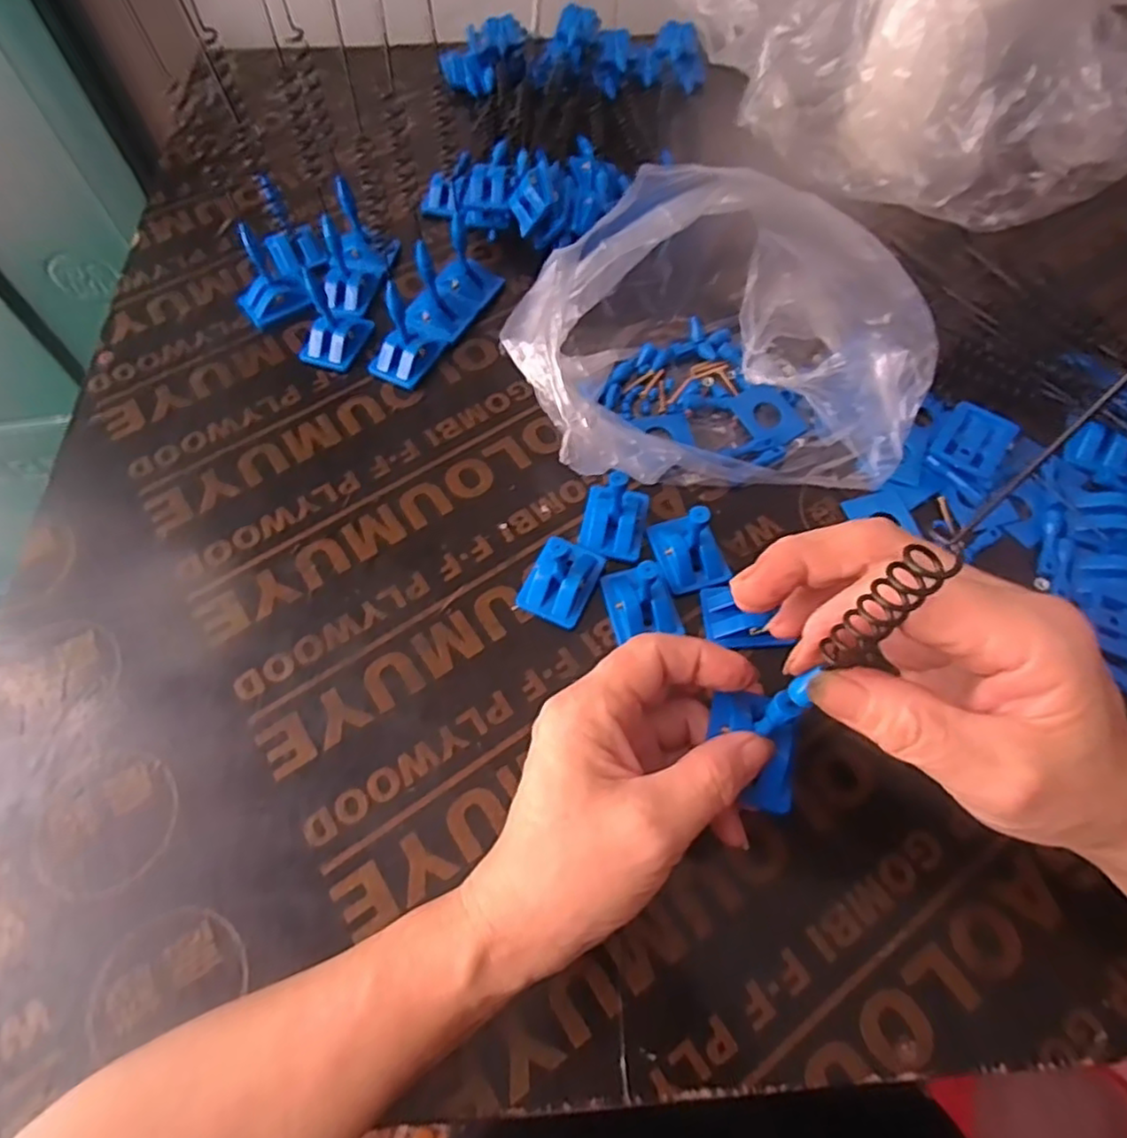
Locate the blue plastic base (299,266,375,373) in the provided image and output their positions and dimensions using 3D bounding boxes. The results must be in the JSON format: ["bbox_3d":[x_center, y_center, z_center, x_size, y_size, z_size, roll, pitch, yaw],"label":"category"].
[{"bbox_3d":[-0.148,-0.161,0.422,0.031,0.047,0.047,18,64,10],"label":"blue plastic base"}]

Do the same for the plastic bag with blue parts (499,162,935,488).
[{"bbox_3d":[0.085,-0.126,0.363,0.222,0.114,0.151,-8,62,-3],"label":"plastic bag with blue parts"}]

